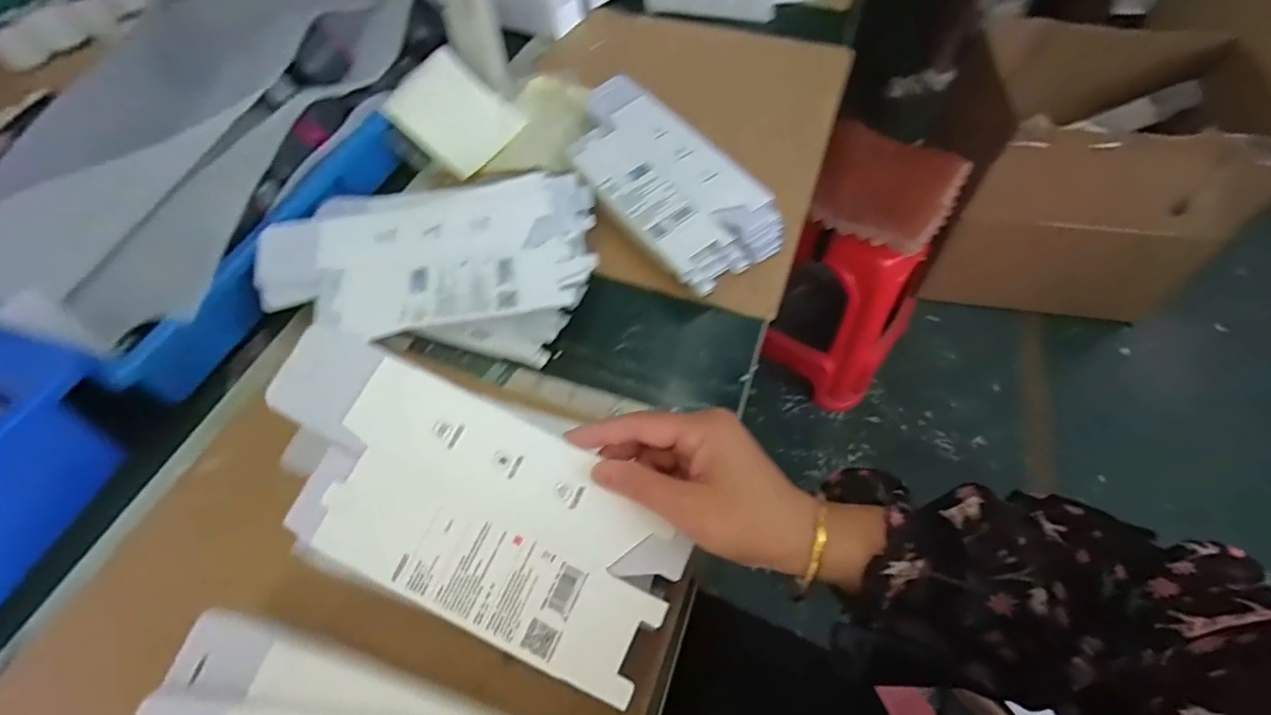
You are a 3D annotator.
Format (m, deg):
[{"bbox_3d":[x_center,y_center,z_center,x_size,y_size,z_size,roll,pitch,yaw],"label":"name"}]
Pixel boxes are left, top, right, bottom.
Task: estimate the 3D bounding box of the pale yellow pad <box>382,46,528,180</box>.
[{"bbox_3d":[-0.215,-0.289,0.668,0.135,0.010,0.121,40,66,-1],"label":"pale yellow pad"}]

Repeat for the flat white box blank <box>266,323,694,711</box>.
[{"bbox_3d":[-0.108,0.086,0.344,0.272,0.007,0.126,23,74,6],"label":"flat white box blank"}]

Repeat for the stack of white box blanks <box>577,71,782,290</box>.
[{"bbox_3d":[0.019,-0.190,0.606,0.125,0.066,0.285,-31,60,-17],"label":"stack of white box blanks"}]

